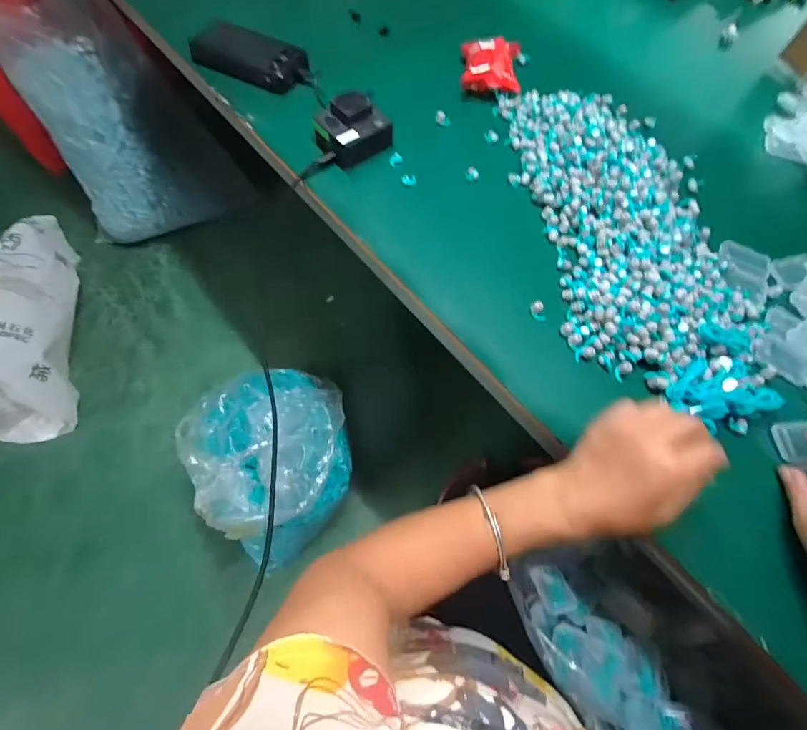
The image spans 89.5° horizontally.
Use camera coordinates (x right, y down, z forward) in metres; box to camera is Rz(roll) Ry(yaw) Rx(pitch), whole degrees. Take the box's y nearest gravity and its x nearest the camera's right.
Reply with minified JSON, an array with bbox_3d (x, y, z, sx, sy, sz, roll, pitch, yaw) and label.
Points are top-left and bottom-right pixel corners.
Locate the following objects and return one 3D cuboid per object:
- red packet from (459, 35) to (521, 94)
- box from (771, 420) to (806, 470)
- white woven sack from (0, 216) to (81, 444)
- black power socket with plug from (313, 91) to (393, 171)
[{"bbox_3d":[0.124,-0.422,0.569,0.079,0.034,0.086,5,66,-1],"label":"red packet"},{"bbox_3d":[0.379,0.074,0.381,0.049,0.012,0.046,0,66,-3],"label":"box"},{"bbox_3d":[-1.039,-0.125,1.037,0.320,0.299,0.609,-9,67,-7],"label":"white woven sack"},{"bbox_3d":[-0.060,-0.293,0.504,0.082,0.043,0.073,-41,74,-18],"label":"black power socket with plug"}]

